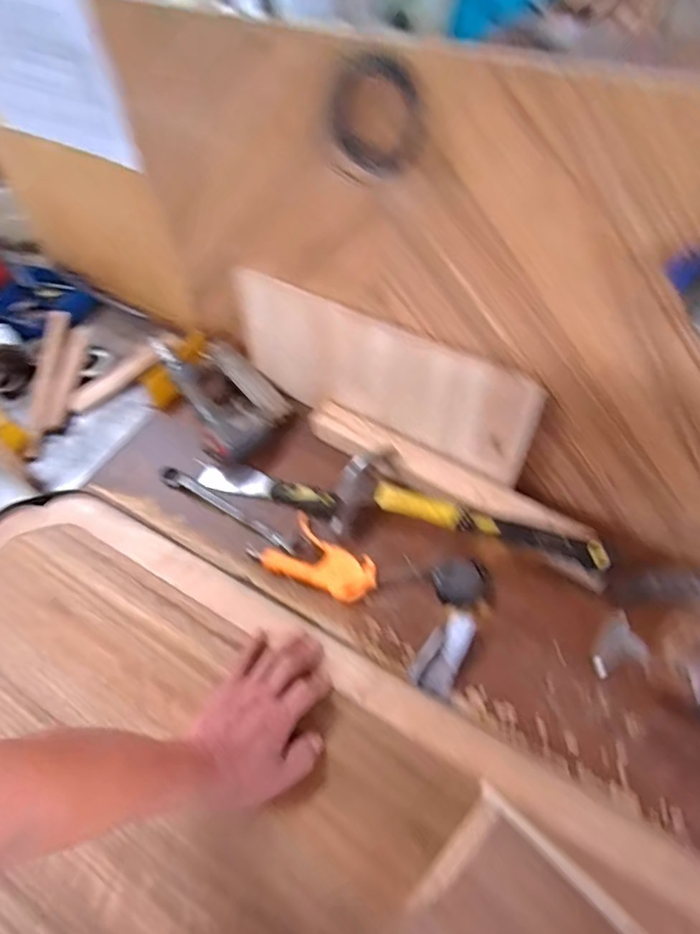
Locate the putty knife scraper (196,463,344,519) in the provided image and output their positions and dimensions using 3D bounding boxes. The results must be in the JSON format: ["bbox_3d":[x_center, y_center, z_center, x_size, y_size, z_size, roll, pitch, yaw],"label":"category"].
[{"bbox_3d":[-0.118,0.033,0.775,0.228,0.029,0.047,12,56,28],"label":"putty knife scraper"}]

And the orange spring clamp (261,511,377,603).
[{"bbox_3d":[-0.038,0.120,0.693,0.136,0.020,0.081,31,65,24],"label":"orange spring clamp"}]

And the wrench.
[{"bbox_3d":[-0.168,0.054,0.756,0.240,0.010,0.025,25,63,21],"label":"wrench"}]

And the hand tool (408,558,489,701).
[{"bbox_3d":[0.118,0.179,0.641,0.065,0.029,0.154,11,59,14],"label":"hand tool"}]

